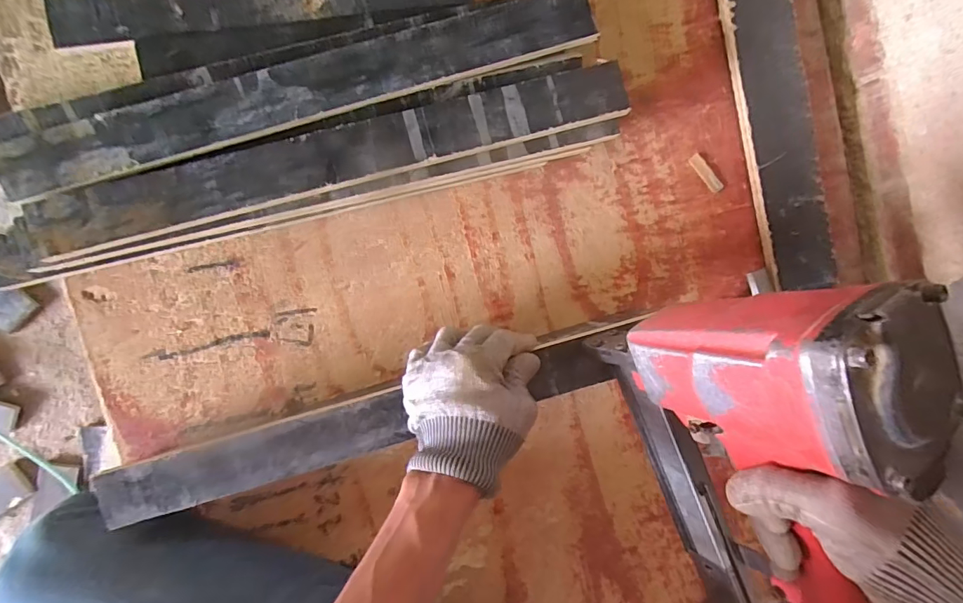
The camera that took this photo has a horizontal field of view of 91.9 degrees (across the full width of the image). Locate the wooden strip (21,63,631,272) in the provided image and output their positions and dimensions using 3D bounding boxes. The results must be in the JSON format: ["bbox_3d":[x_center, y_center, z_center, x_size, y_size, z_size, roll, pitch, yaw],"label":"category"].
[{"bbox_3d":[-0.118,-0.124,0.396,0.499,0.014,0.054,-16,95,-5],"label":"wooden strip"}]

